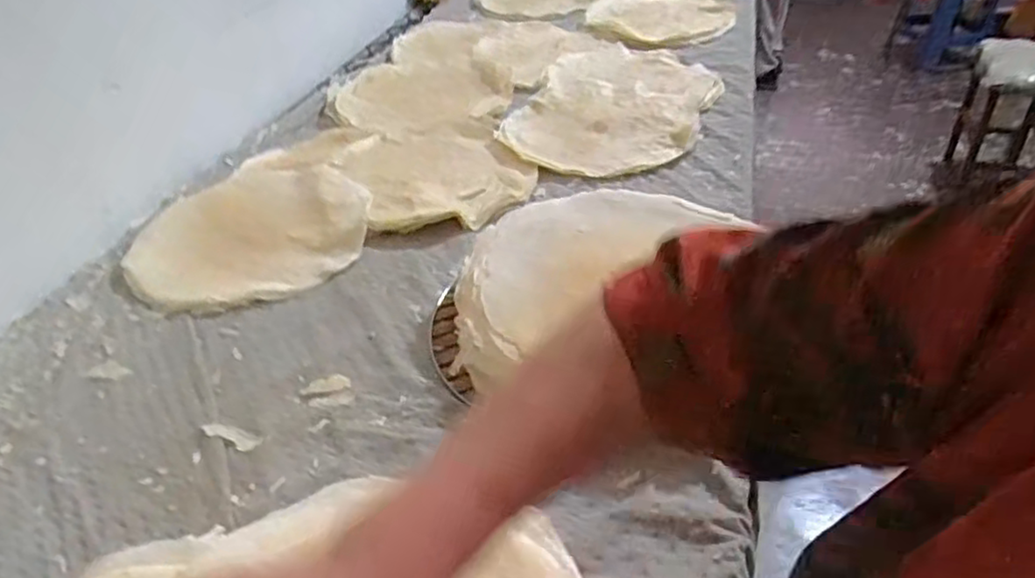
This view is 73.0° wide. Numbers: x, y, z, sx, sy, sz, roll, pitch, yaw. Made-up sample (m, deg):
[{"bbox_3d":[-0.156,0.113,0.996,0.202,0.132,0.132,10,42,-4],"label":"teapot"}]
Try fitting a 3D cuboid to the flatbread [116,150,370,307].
[{"bbox_3d":[-0.439,-0.099,1.173,0.388,0.026,0.388,26,51,28],"label":"flatbread"}]

